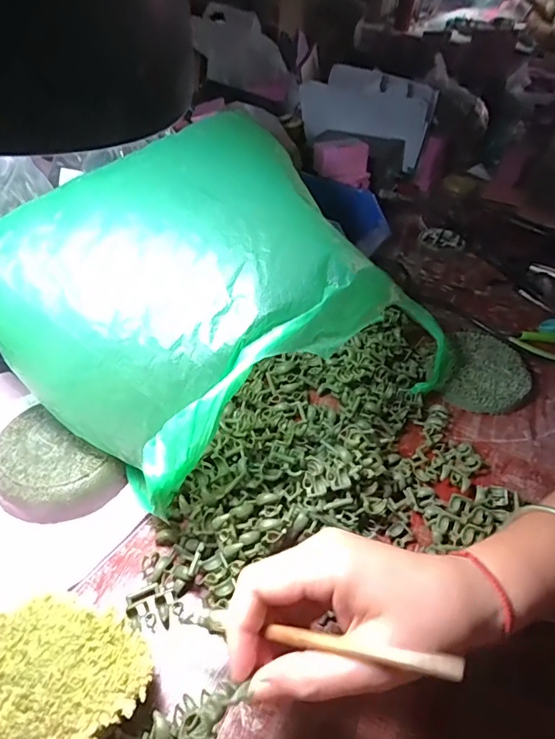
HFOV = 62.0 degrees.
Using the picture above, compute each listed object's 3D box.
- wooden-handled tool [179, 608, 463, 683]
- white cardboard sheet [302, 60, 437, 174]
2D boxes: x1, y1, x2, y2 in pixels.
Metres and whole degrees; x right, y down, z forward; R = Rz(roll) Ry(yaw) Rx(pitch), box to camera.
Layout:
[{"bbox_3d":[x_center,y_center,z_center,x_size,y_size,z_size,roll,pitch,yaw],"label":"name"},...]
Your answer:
[{"bbox_3d":[0.011,0.131,0.227,0.152,0.006,0.013,-5,37,31],"label":"wooden-handled tool"},{"bbox_3d":[0.151,-0.463,0.829,0.233,0.120,0.077,34,51,26],"label":"white cardboard sheet"}]

